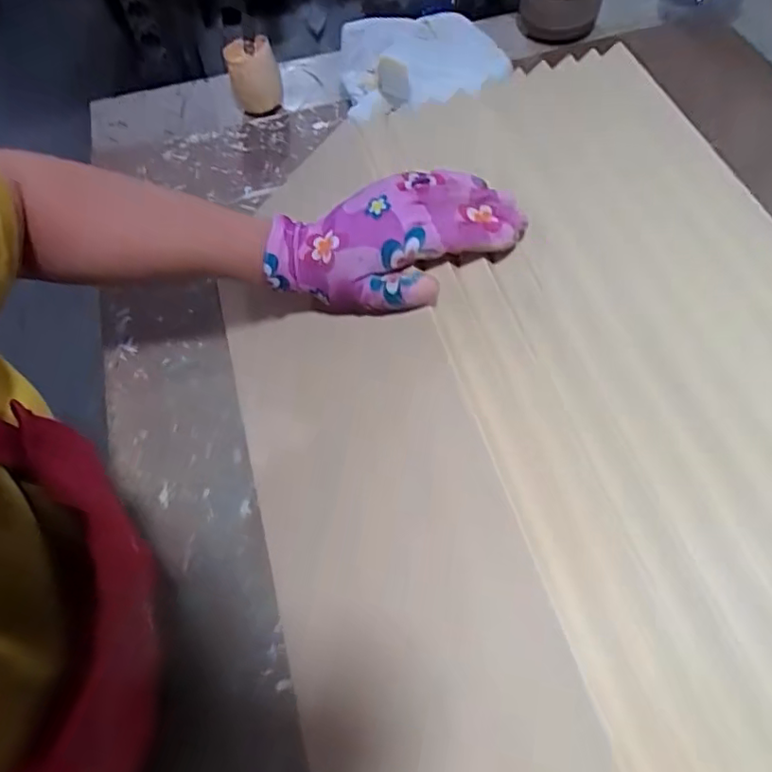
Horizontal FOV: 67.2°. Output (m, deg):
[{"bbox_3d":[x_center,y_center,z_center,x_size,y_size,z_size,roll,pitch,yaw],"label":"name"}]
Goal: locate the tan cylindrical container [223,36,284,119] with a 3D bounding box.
[{"bbox_3d":[-0.157,-0.369,0.701,0.059,0.067,0.060,-2,61,3],"label":"tan cylindrical container"}]

